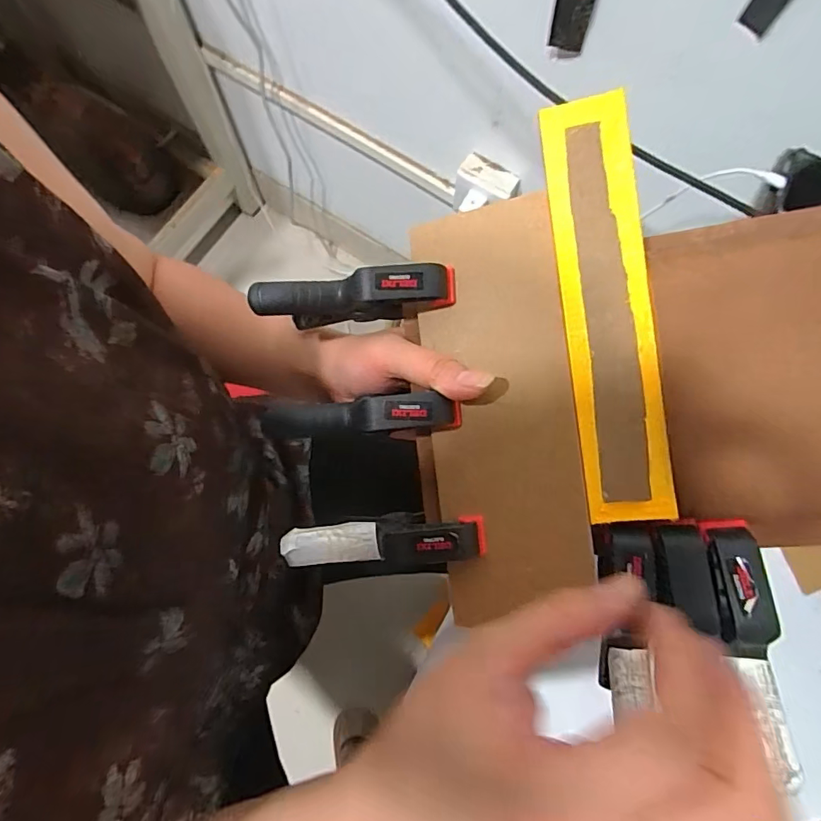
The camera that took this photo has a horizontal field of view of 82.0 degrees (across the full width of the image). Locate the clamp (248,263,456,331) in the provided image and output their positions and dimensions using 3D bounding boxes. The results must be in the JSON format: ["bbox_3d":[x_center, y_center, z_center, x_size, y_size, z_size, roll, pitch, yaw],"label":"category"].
[{"bbox_3d":[-0.028,-0.061,0.267,0.106,0.054,0.020,-2,74,19],"label":"clamp"}]

